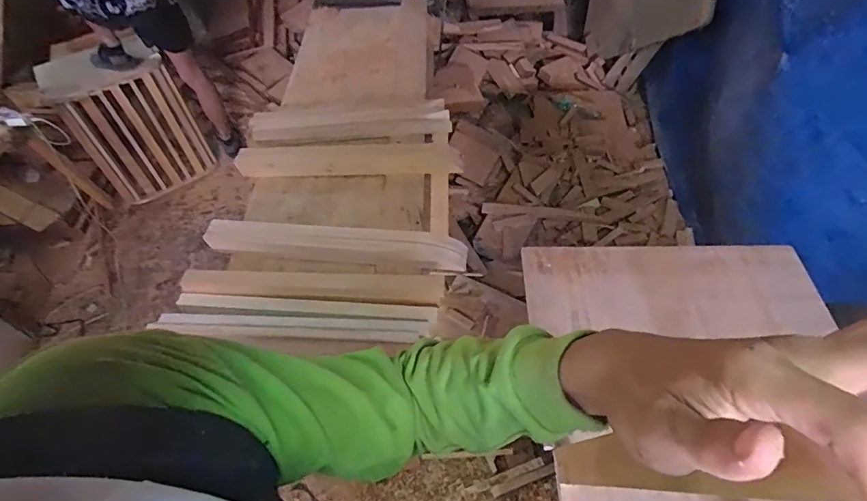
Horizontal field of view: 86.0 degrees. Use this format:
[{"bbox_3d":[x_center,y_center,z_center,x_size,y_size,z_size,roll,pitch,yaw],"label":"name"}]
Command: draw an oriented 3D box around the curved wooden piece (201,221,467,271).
[{"bbox_3d":[-0.195,-0.013,0.930,0.523,0.055,0.076,4,54,7],"label":"curved wooden piece"}]

